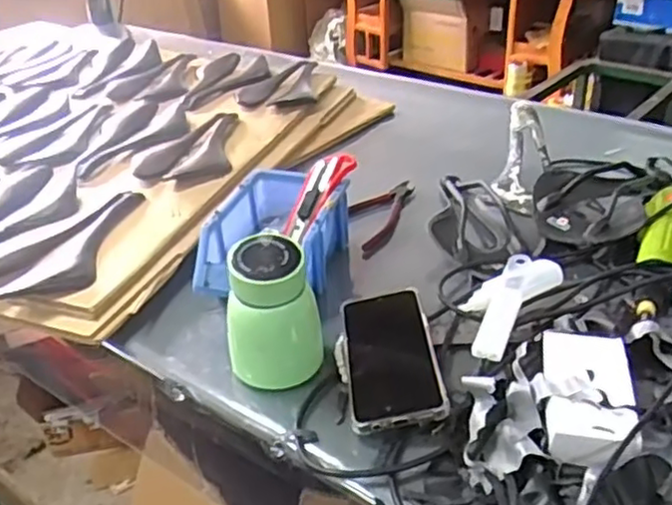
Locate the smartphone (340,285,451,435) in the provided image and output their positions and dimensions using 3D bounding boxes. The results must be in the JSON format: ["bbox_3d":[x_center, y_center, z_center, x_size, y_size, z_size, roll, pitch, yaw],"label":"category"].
[{"bbox_3d":[0.046,0.085,0.599,0.074,0.016,0.164,-4,32,-2],"label":"smartphone"}]

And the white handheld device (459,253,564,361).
[{"bbox_3d":[0.155,0.041,0.649,0.066,0.030,0.146,21,39,32],"label":"white handheld device"}]

